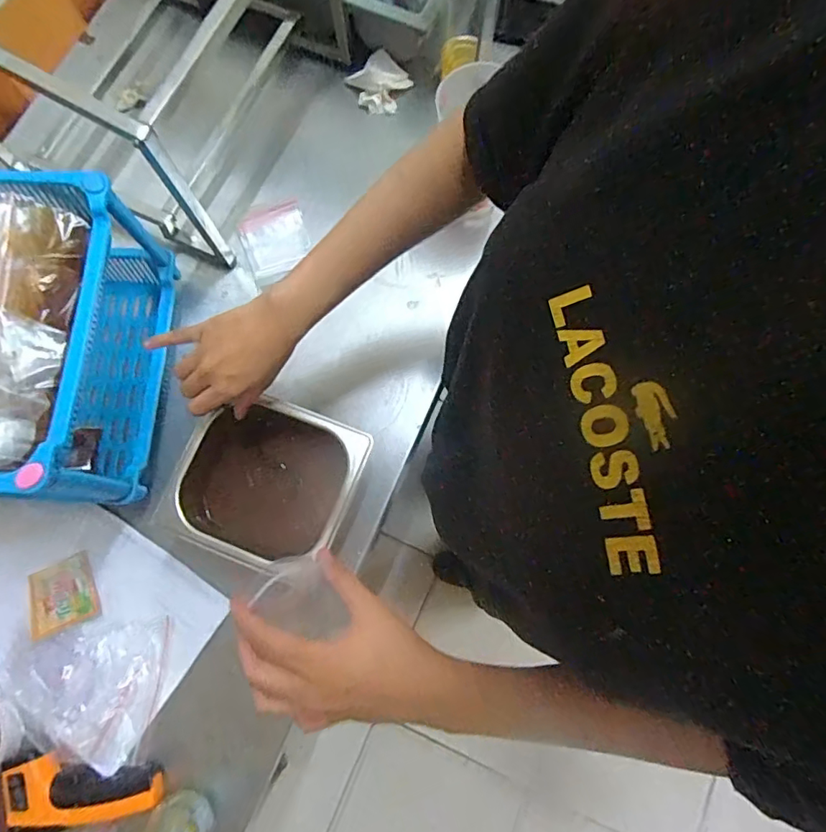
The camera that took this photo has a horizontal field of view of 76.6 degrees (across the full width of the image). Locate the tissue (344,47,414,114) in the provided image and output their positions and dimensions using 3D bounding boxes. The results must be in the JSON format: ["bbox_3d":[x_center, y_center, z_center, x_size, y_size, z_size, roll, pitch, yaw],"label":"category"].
[{"bbox_3d":[-0.042,-0.468,0.745,0.080,0.038,0.063,-43,81,-9],"label":"tissue"}]

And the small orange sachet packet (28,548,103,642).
[{"bbox_3d":[-0.391,0.197,0.583,0.064,0.009,0.074,-18,70,-24],"label":"small orange sachet packet"}]

